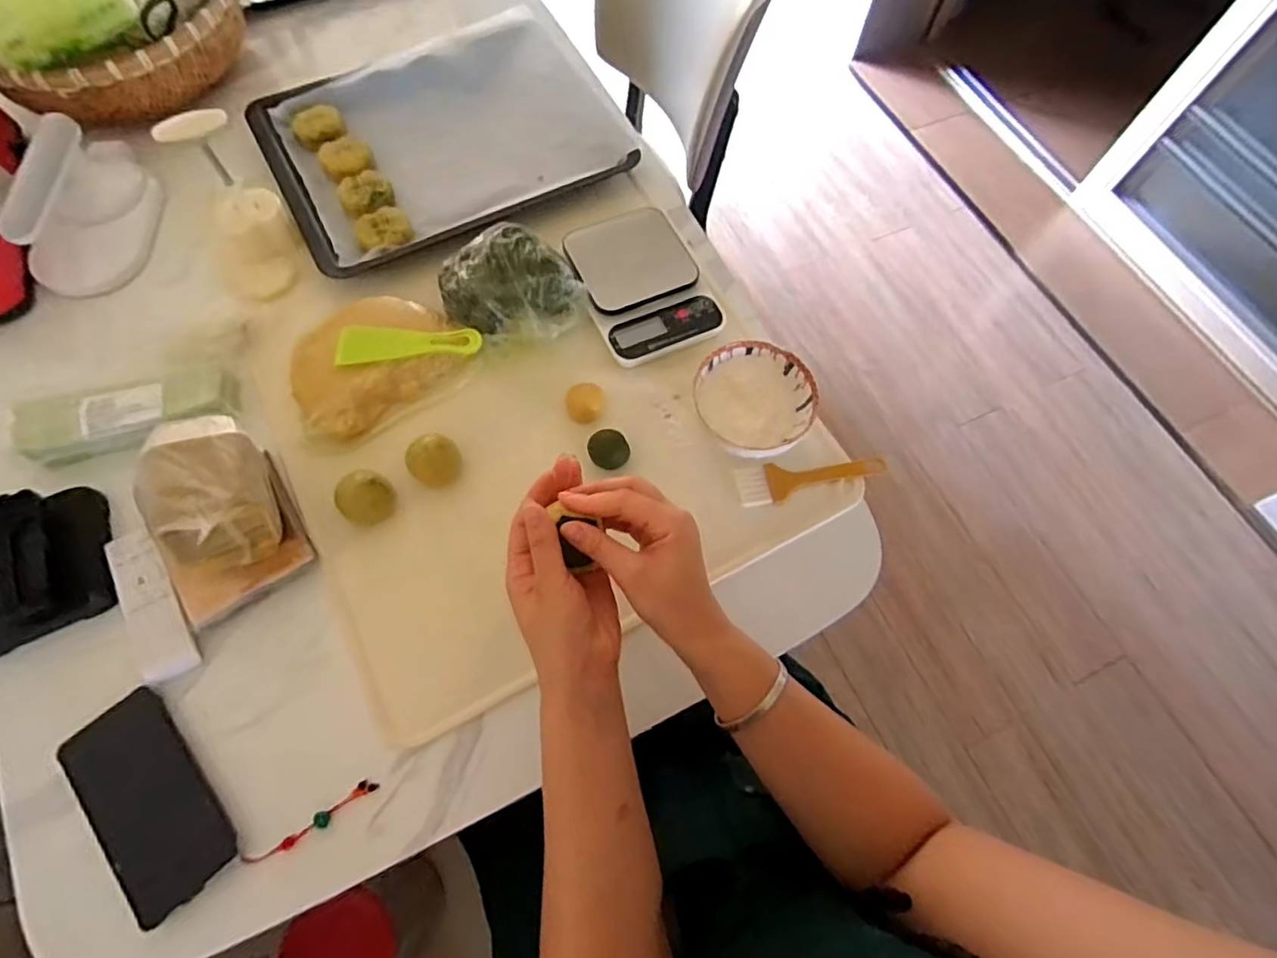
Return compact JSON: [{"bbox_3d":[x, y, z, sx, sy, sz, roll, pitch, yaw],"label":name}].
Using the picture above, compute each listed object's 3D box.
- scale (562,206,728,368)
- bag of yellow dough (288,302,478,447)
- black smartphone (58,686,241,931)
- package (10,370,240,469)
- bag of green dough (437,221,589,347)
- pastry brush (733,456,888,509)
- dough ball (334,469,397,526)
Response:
[{"bbox_3d":[0.003,-0.213,0.649,0.128,0.030,0.170,-23,69,-11],"label":"scale"},{"bbox_3d":[-0.273,-0.118,0.612,0.172,0.032,0.126,-36,72,-16],"label":"bag of yellow dough"},{"bbox_3d":[-0.373,0.242,0.453,0.072,0.013,0.158,-38,73,-17],"label":"black smartphone"},{"bbox_3d":[-0.486,-0.059,0.573,0.178,0.041,0.058,-16,68,-9],"label":"package"},{"bbox_3d":[-0.133,-0.209,0.621,0.143,0.068,0.117,-11,67,-7],"label":"bag of green dough"},{"bbox_3d":[0.170,0.000,0.589,0.144,0.021,0.042,-6,67,-5],"label":"pastry brush"},{"bbox_3d":[-0.251,0.018,0.548,0.042,0.038,0.045,1,66,-2],"label":"dough ball"}]

